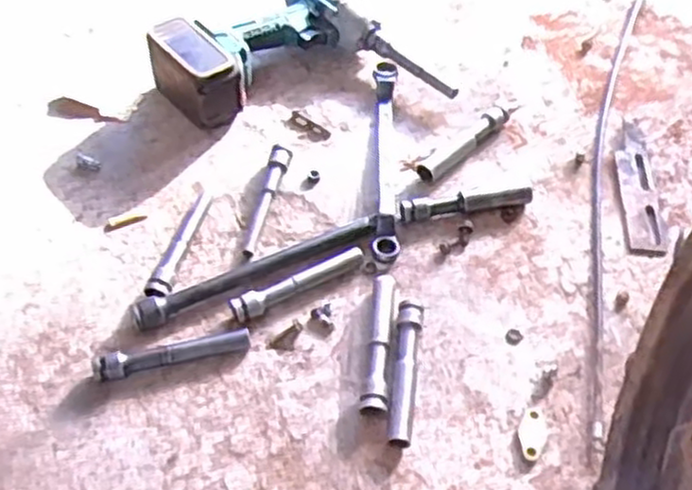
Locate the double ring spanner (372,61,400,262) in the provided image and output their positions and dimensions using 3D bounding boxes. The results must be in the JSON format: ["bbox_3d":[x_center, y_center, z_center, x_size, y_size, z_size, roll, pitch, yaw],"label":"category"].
[{"bbox_3d":[0.040,-0.092,0.764,0.024,0.021,0.256,2,52,0],"label":"double ring spanner"}]

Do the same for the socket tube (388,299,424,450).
[{"bbox_3d":[0.048,0.102,0.617,0.020,0.016,0.130,7,52,5],"label":"socket tube"}]

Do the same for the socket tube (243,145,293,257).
[{"bbox_3d":[-0.075,-0.047,0.728,0.023,0.019,0.133,8,52,6],"label":"socket tube"}]

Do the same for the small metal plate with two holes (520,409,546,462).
[{"bbox_3d":[0.148,0.149,0.594,0.019,0.008,0.044,13,53,9],"label":"small metal plate with two holes"}]

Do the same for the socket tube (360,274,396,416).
[{"bbox_3d":[0.028,0.080,0.635,0.020,0.018,0.129,6,52,3],"label":"socket tube"}]

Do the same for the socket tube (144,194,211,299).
[{"bbox_3d":[-0.155,-0.004,0.698,0.023,0.013,0.133,9,52,6],"label":"socket tube"}]

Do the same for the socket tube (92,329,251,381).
[{"bbox_3d":[-0.142,0.090,0.620,0.125,0.023,0.018,-13,53,-11],"label":"socket tube"}]

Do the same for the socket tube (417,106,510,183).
[{"bbox_3d":[0.123,-0.106,0.775,0.137,0.019,0.022,-37,61,-26],"label":"socket tube"}]

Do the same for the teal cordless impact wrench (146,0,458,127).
[{"bbox_3d":[-0.047,-0.191,0.809,0.246,0.072,0.237,-36,60,-25],"label":"teal cordless impact wrench"}]

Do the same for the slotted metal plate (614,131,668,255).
[{"bbox_3d":[0.295,-0.057,0.759,0.037,0.005,0.160,5,52,3],"label":"slotted metal plate"}]

